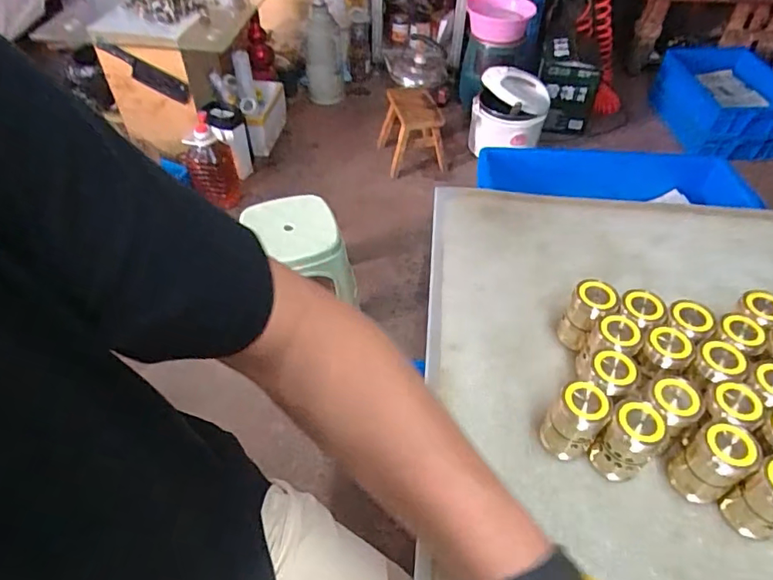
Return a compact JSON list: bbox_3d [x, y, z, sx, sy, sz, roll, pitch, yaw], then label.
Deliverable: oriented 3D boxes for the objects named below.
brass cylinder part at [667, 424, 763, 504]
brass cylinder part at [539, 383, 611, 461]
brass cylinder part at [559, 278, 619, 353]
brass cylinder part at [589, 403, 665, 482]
[{"bbox_3d":[0.240,0.129,0.382,0.031,0.065,0.037,-24,54,-21],"label":"brass cylinder part"},{"bbox_3d":[0.145,0.104,0.403,0.036,0.064,0.033,1,49,-1],"label":"brass cylinder part"},{"bbox_3d":[0.183,0.024,0.473,0.036,0.062,0.029,35,57,25],"label":"brass cylinder part"},{"bbox_3d":[0.183,0.118,0.392,0.033,0.064,0.034,-28,55,-23],"label":"brass cylinder part"}]

